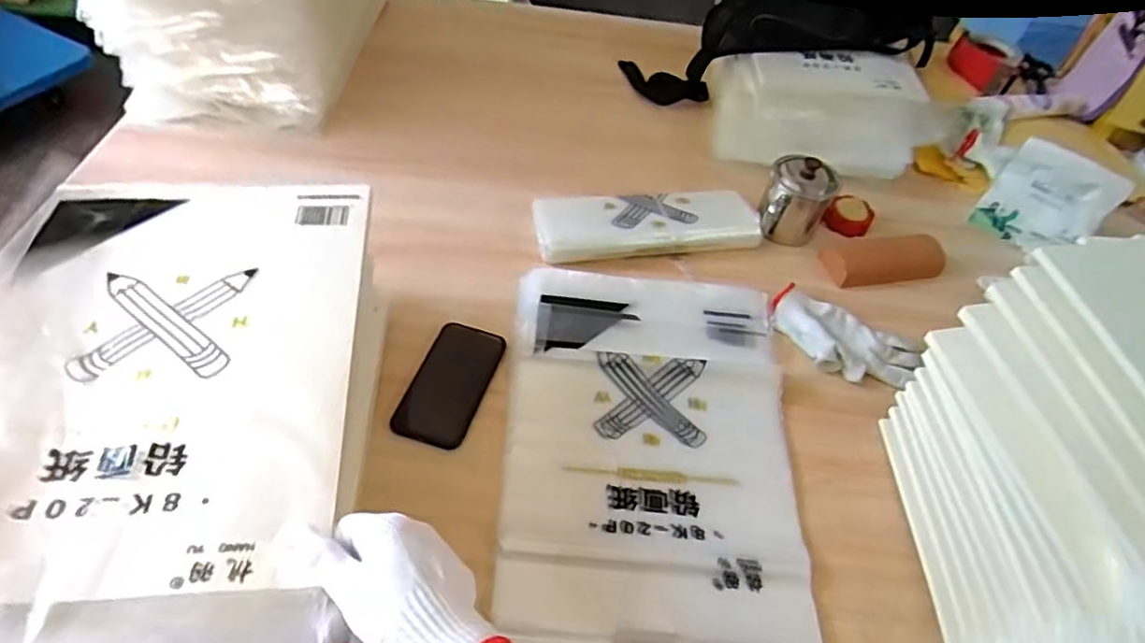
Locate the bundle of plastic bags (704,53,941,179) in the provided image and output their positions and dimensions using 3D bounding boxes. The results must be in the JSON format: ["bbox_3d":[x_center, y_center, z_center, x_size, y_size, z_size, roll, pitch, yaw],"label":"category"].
[{"bbox_3d":[0.375,-0.318,0.963,0.320,0.065,0.218,1,51,-6],"label":"bundle of plastic bags"}]

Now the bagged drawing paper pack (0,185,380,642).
[{"bbox_3d":[-0.290,0.056,0.448,0.287,0.048,0.448,4,50,-11],"label":"bagged drawing paper pack"}]

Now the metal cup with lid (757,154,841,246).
[{"bbox_3d":[0.297,-0.158,0.873,0.087,0.098,0.091,22,54,9],"label":"metal cup with lid"}]

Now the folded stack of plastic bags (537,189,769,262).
[{"bbox_3d":[0.099,-0.133,0.855,0.290,0.023,0.097,-4,52,-10],"label":"folded stack of plastic bags"}]

